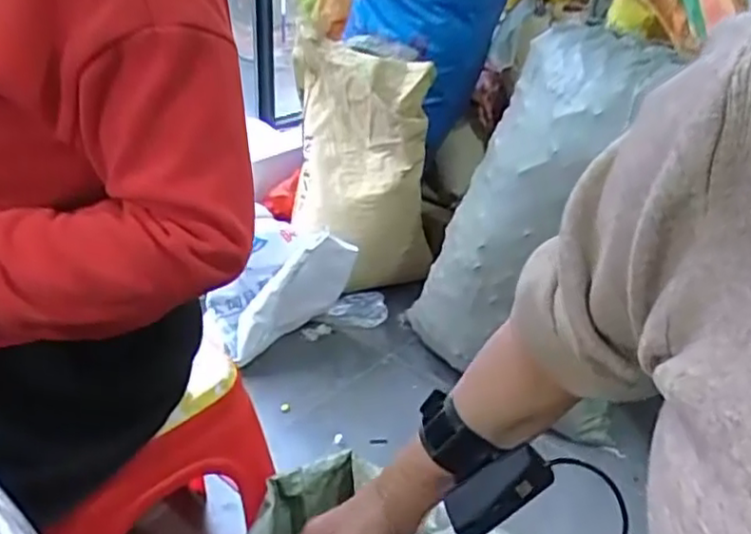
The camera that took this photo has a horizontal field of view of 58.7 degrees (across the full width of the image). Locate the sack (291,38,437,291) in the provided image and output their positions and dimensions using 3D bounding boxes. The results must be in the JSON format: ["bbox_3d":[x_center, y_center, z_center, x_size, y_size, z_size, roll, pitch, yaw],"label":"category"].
[{"bbox_3d":[-0.023,-0.216,1.659,0.338,0.587,0.253,2,29,-2],"label":"sack"}]

